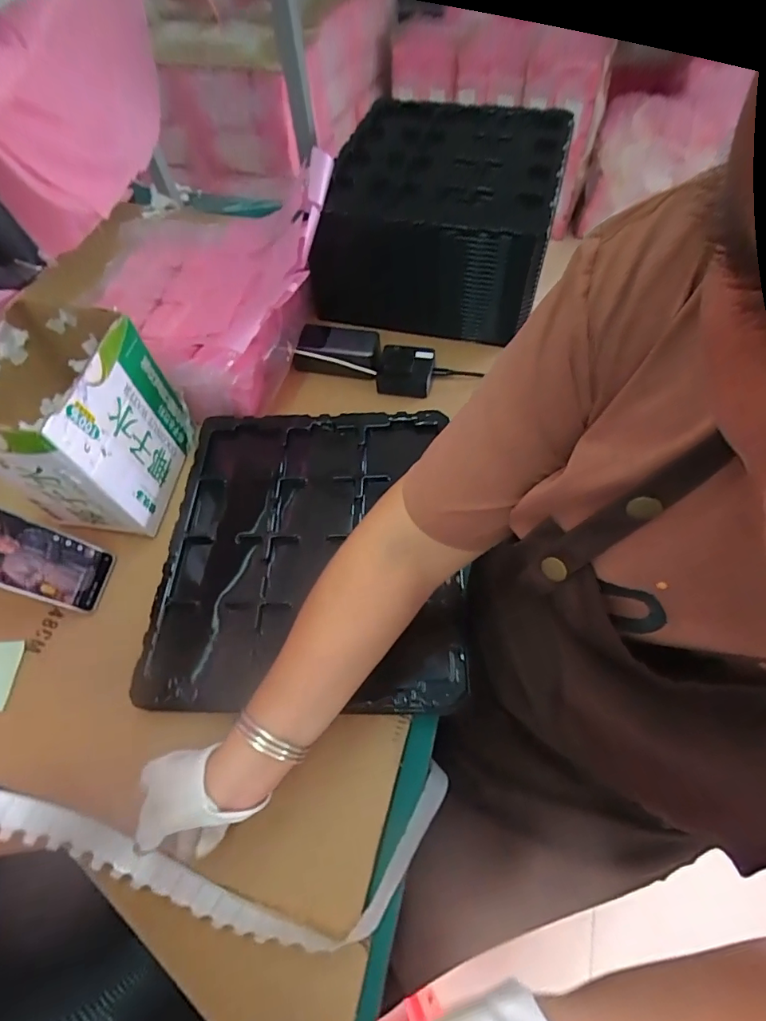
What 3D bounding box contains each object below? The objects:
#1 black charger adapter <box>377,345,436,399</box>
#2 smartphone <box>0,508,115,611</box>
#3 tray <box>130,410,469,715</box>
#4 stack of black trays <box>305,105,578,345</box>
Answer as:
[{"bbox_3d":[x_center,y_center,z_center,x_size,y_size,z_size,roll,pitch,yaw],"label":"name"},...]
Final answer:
[{"bbox_3d":[0.035,-0.213,0.723,0.077,0.041,0.079,10,60,10],"label":"black charger adapter"},{"bbox_3d":[-0.386,0.050,0.531,0.010,0.163,0.078,-14,55,34],"label":"smartphone"},{"bbox_3d":[-0.088,0.045,0.591,0.333,0.065,0.375,-2,59,2],"label":"tray"},{"bbox_3d":[0.103,-0.506,0.797,0.338,0.169,0.426,8,60,8],"label":"stack of black trays"}]

